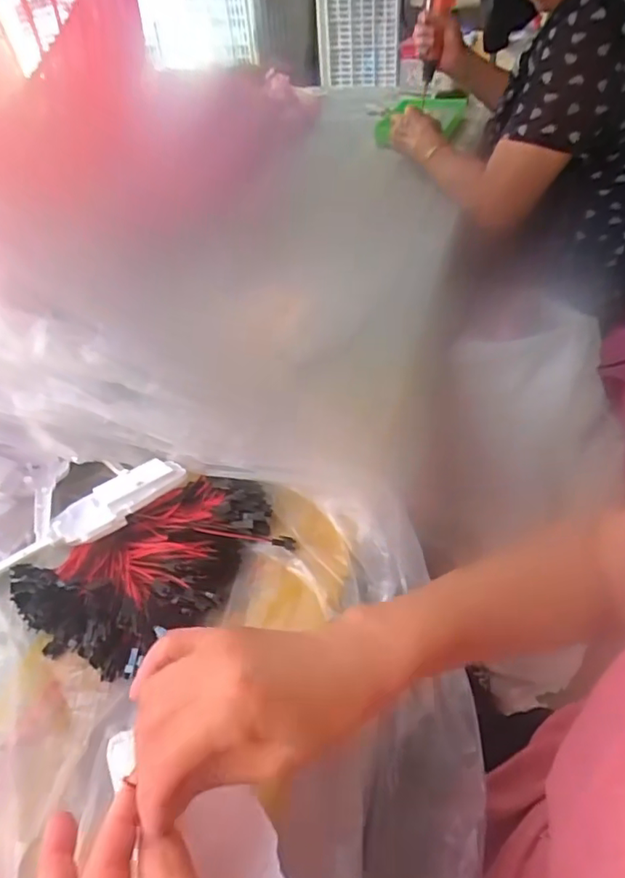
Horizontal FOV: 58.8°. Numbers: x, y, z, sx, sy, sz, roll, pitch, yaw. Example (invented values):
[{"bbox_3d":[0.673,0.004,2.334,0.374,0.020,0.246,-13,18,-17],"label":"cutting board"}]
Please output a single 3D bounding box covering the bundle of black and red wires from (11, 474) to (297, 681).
[{"bbox_3d":[-0.109,0.089,0.406,0.183,0.038,0.109,-33,50,-26],"label":"bundle of black and red wires"}]

